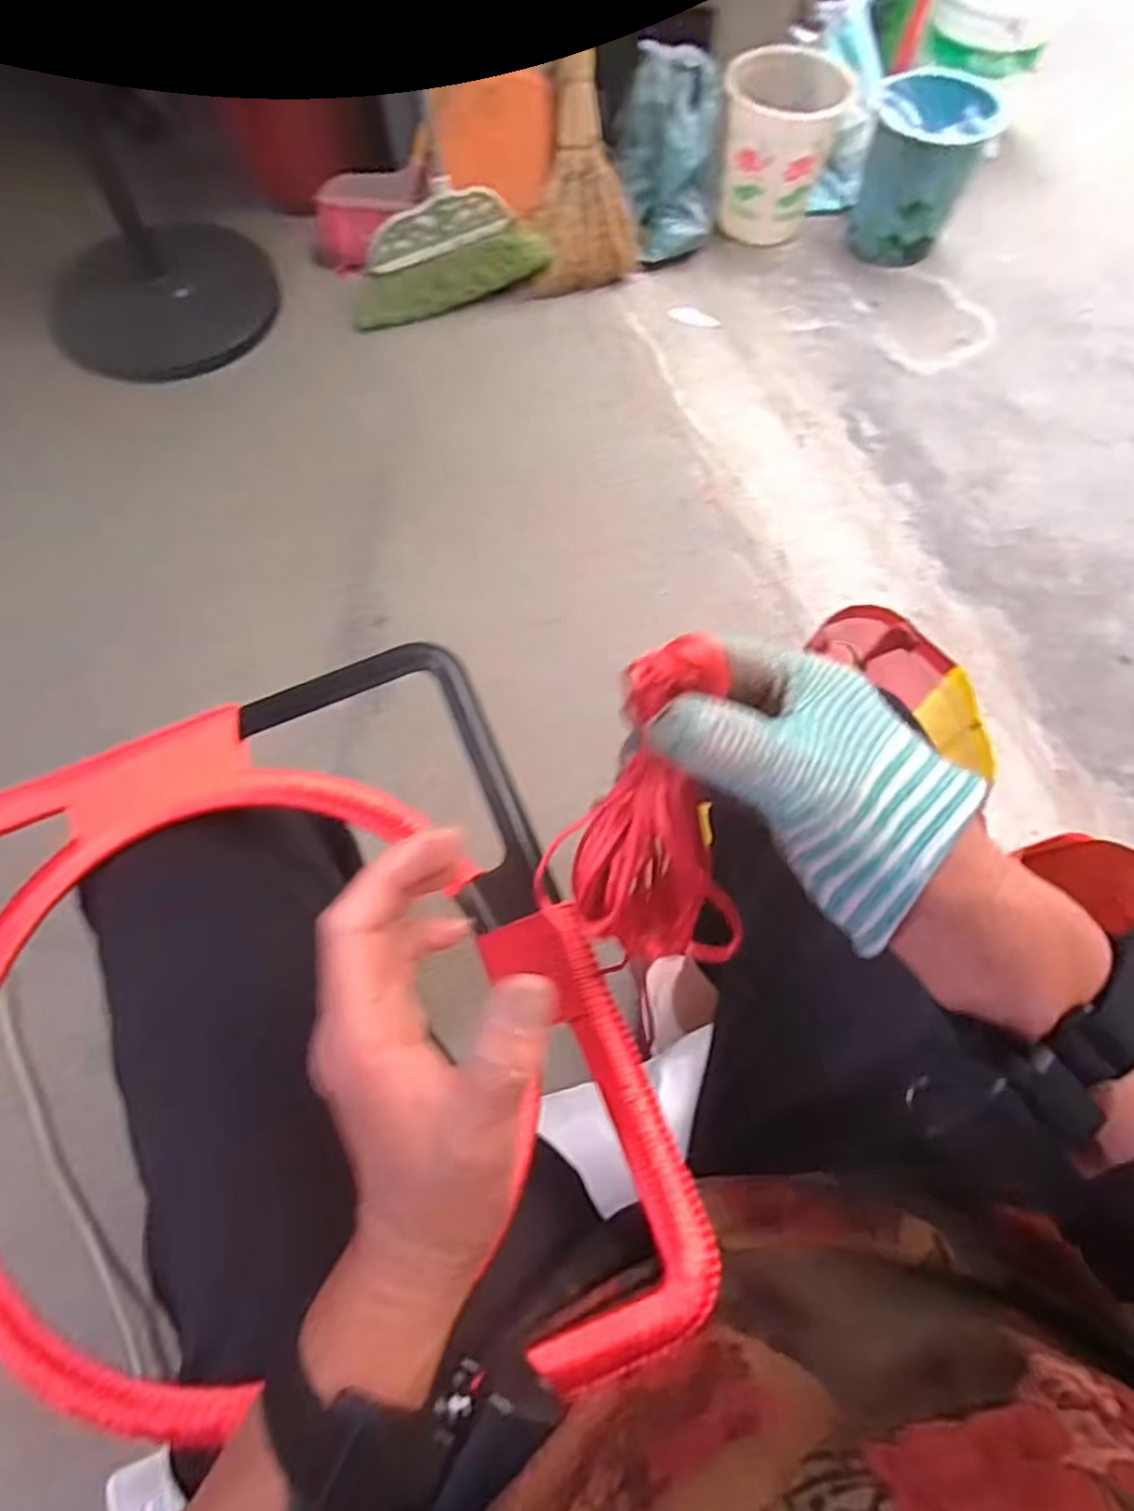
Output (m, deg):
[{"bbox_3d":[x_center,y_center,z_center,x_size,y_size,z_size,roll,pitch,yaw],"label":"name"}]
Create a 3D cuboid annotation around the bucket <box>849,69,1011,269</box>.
[{"bbox_3d":[0.665,-1.120,1.366,0.211,0.241,0.205,0,67,-1],"label":"bucket"}]

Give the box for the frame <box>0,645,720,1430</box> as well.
[{"bbox_3d":[-0.154,0.140,0.325,0.344,0.018,0.335,-24,75,-4],"label":"frame"}]

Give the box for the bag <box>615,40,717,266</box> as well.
[{"bbox_3d":[0.189,-1.101,1.320,0.199,0.260,0.143,8,67,3],"label":"bag"}]

